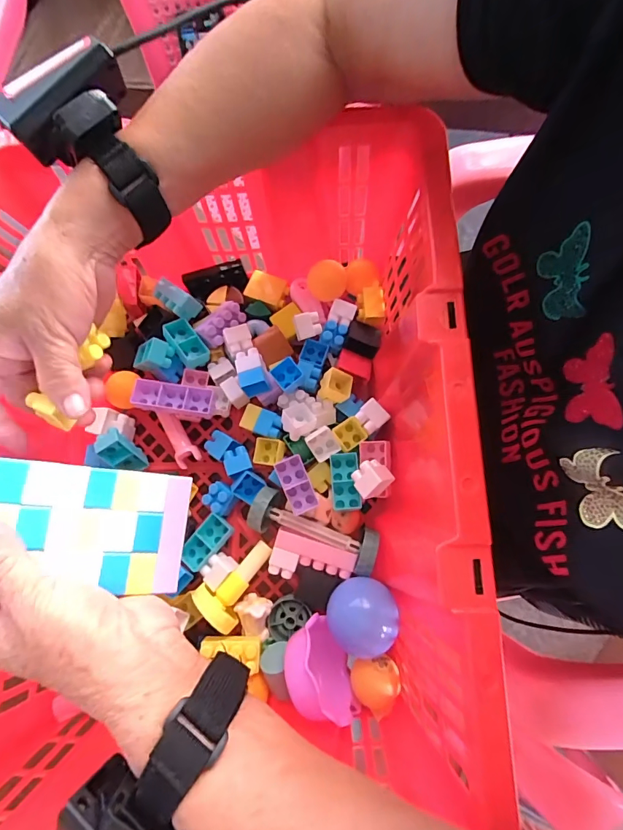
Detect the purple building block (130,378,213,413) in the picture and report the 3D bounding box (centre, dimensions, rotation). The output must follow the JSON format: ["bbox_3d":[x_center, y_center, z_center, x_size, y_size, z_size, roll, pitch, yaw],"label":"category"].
[{"bbox_3d":[-0.129,-0.015,0.384,0.070,0.024,0.026,4,77,6],"label":"purple building block"}]

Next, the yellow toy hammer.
[{"bbox_3d":[-0.064,0.142,0.354,0.042,0.020,0.076,38,63,9],"label":"yellow toy hammer"}]

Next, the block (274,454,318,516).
[{"bbox_3d":[-0.013,0.061,0.362,0.024,0.015,0.048,-23,75,-1],"label":"block"}]

